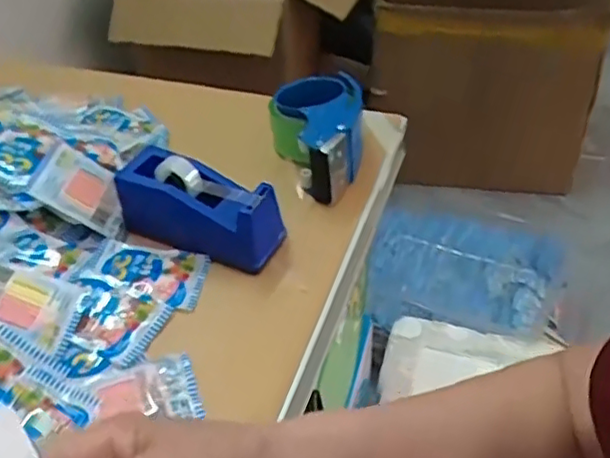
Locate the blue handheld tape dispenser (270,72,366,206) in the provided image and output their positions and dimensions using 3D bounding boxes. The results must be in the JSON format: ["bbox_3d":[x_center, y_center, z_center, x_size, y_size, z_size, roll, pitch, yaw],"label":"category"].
[{"bbox_3d":[0.016,-0.092,0.649,0.094,0.071,0.137,-7,43,-3],"label":"blue handheld tape dispenser"}]

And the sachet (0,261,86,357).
[{"bbox_3d":[-0.234,0.058,0.506,0.095,0.014,0.064,22,50,-12],"label":"sachet"}]

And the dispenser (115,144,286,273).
[{"bbox_3d":[-0.096,-0.020,0.575,0.147,0.069,0.058,18,47,23],"label":"dispenser"}]

